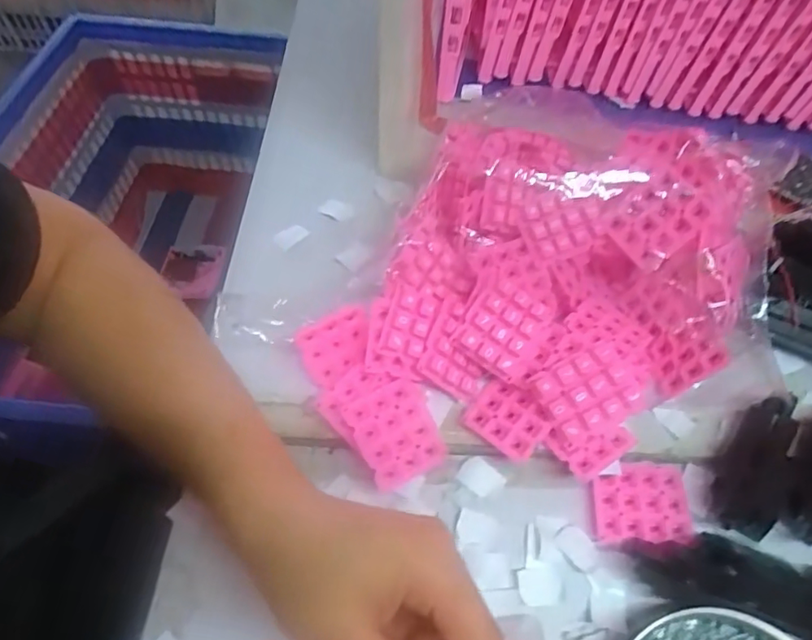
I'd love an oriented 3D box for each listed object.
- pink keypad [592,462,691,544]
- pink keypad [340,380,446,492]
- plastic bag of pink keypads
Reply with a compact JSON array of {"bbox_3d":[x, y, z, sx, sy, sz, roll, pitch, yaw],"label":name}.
[{"bbox_3d":[0.148,0.114,0.350,0.060,0.010,0.047,4,57,0],"label":"pink keypad"},{"bbox_3d":[-0.006,0.071,0.349,0.050,0.007,0.061,-23,81,-22],"label":"pink keypad"},{"bbox_3d":[0.101,-0.024,0.379,0.240,0.080,0.321,29,60,15],"label":"plastic bag of pink keypads"}]

